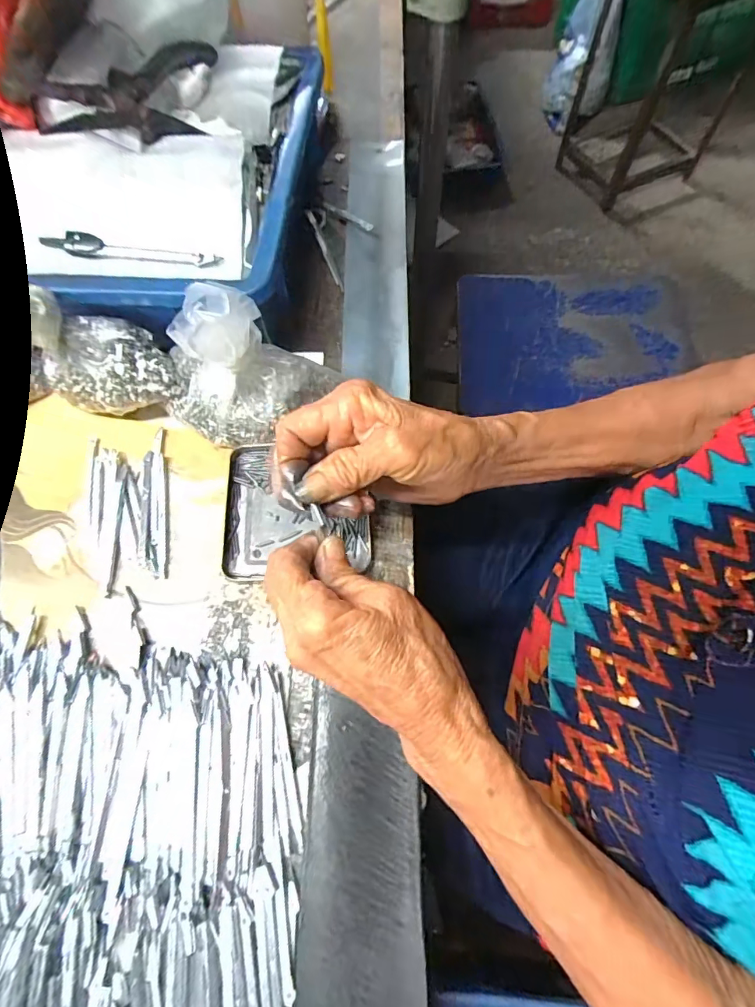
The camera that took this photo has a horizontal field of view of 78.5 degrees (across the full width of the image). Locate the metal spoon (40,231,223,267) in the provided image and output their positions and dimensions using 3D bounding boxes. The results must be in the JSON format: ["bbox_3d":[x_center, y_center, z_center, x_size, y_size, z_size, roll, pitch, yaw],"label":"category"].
[{"bbox_3d":[-0.164,-0.170,0.310,0.116,0.010,0.011,4,69,4],"label":"metal spoon"}]

